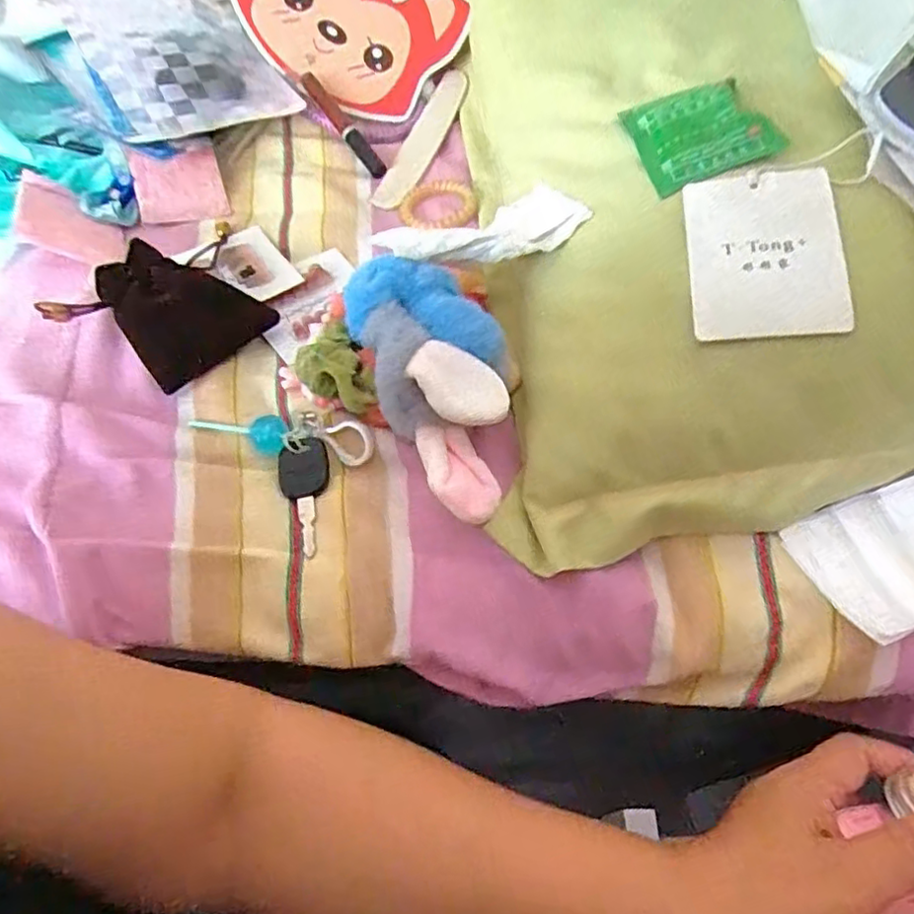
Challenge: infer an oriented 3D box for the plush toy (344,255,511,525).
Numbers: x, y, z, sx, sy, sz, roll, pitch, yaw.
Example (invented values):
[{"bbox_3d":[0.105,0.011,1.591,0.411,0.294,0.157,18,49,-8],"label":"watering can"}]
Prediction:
[{"bbox_3d":[-0.009,-0.038,0.322,0.068,0.053,0.144,-16,59,-11],"label":"plush toy"}]

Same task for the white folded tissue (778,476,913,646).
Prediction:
[{"bbox_3d":[0.205,0.047,0.303,0.084,0.010,0.063,-18,72,0],"label":"white folded tissue"}]

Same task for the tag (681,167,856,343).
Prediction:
[{"bbox_3d":[0.141,-0.095,0.299,0.065,0.005,0.091,-2,67,15],"label":"tag"}]

